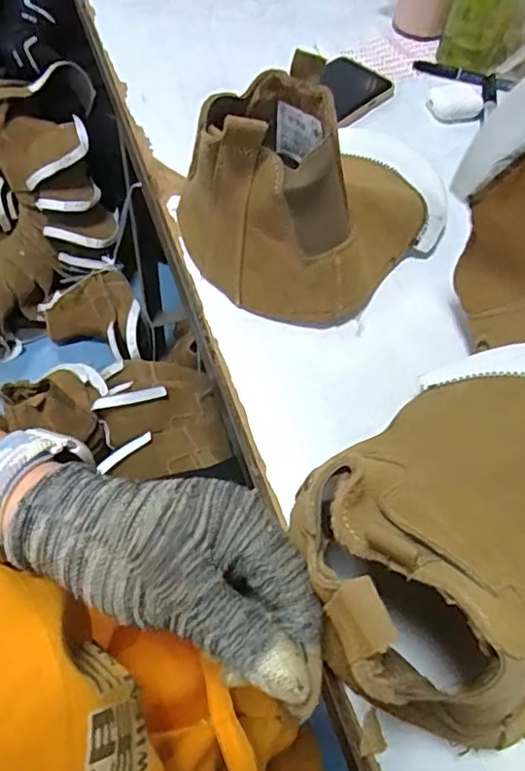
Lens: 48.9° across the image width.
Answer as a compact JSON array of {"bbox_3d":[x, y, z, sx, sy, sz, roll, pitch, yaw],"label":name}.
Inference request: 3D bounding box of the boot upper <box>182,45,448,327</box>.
[{"bbox_3d":[0.057,-0.155,0.422,0.203,0.136,0.140,-37,67,-25],"label":"boot upper"}]

